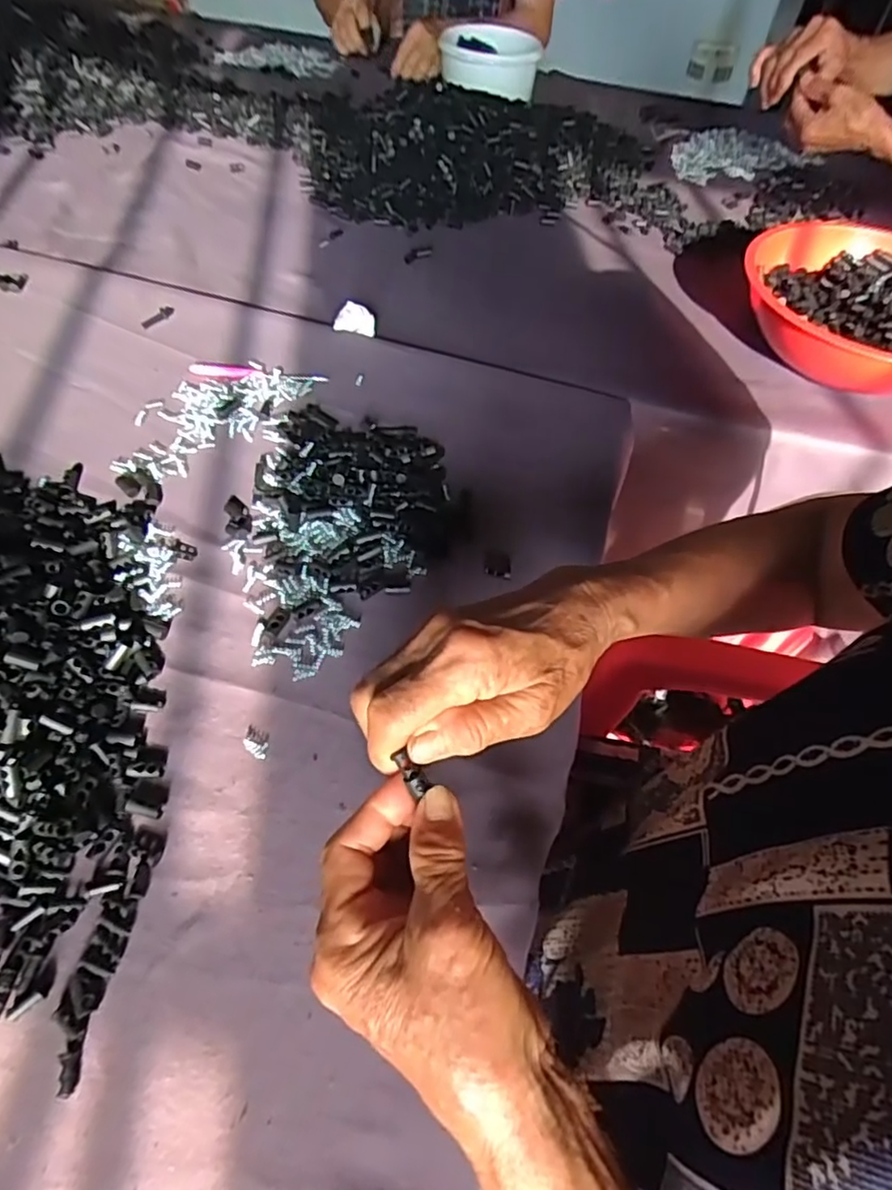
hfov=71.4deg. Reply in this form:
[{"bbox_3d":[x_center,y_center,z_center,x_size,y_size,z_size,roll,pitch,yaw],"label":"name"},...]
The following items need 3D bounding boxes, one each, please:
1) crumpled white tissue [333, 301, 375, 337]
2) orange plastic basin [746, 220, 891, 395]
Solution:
[{"bbox_3d":[-0.087,-0.263,0.592,0.038,0.023,0.021,1,54,-5],"label":"crumpled white tissue"},{"bbox_3d":[0.411,-0.275,0.623,0.237,0.083,0.240,1,56,-1],"label":"orange plastic basin"}]

